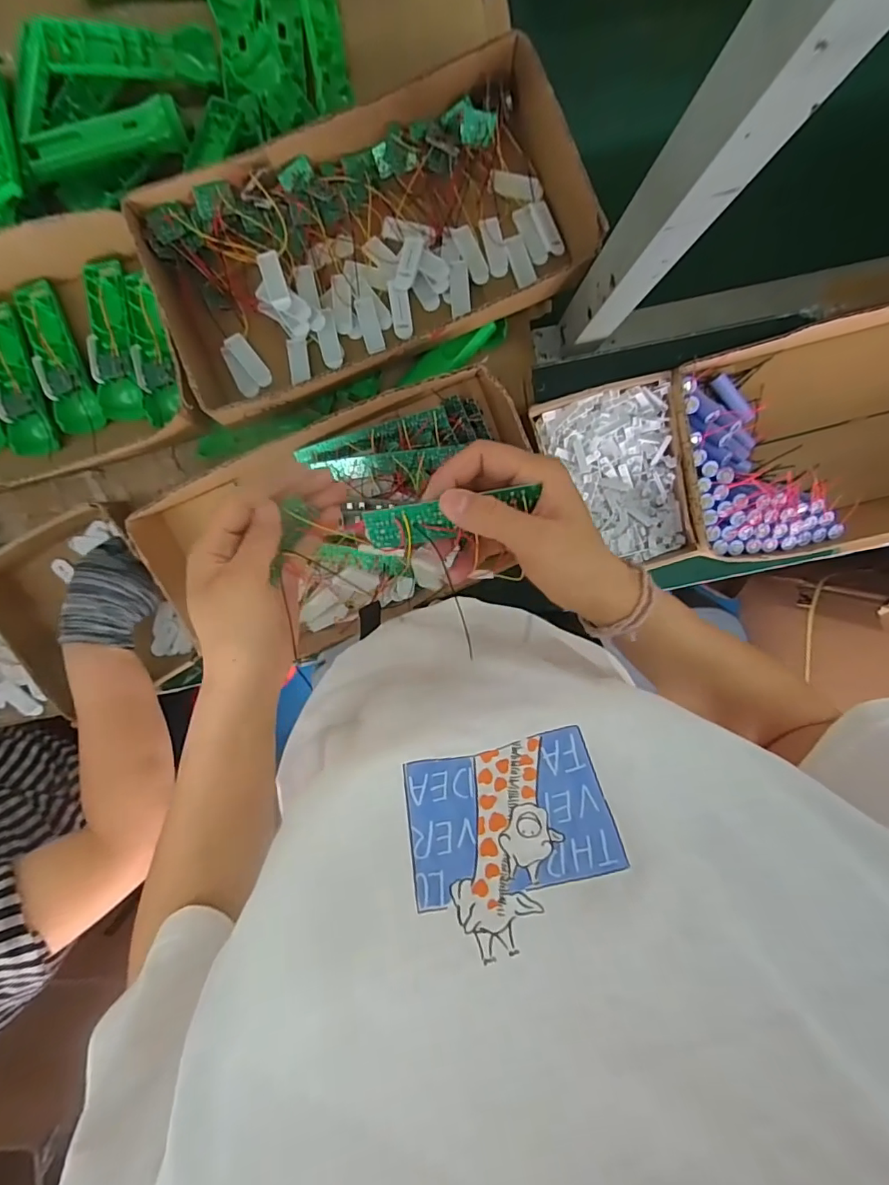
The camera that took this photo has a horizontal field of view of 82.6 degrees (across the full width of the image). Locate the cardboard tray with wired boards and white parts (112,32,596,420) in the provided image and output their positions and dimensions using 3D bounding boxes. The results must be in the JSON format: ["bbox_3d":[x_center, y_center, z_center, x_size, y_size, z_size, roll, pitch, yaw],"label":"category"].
[{"bbox_3d":[-0.078,-0.346,0.507,0.418,0.066,0.230,-21,98,3],"label":"cardboard tray with wired boards and white parts"}]

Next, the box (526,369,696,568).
[{"bbox_3d":[0.191,-0.124,0.577,0.151,0.053,0.207,-15,98,2],"label":"box"}]

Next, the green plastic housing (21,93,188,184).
[{"bbox_3d":[-0.357,-0.474,0.533,0.167,0.027,0.039,-15,98,2],"label":"green plastic housing"}]

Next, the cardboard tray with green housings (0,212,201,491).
[{"bbox_3d":[-0.489,-0.232,0.544,0.427,0.083,0.236,-12,98,2],"label":"cardboard tray with green housings"}]

